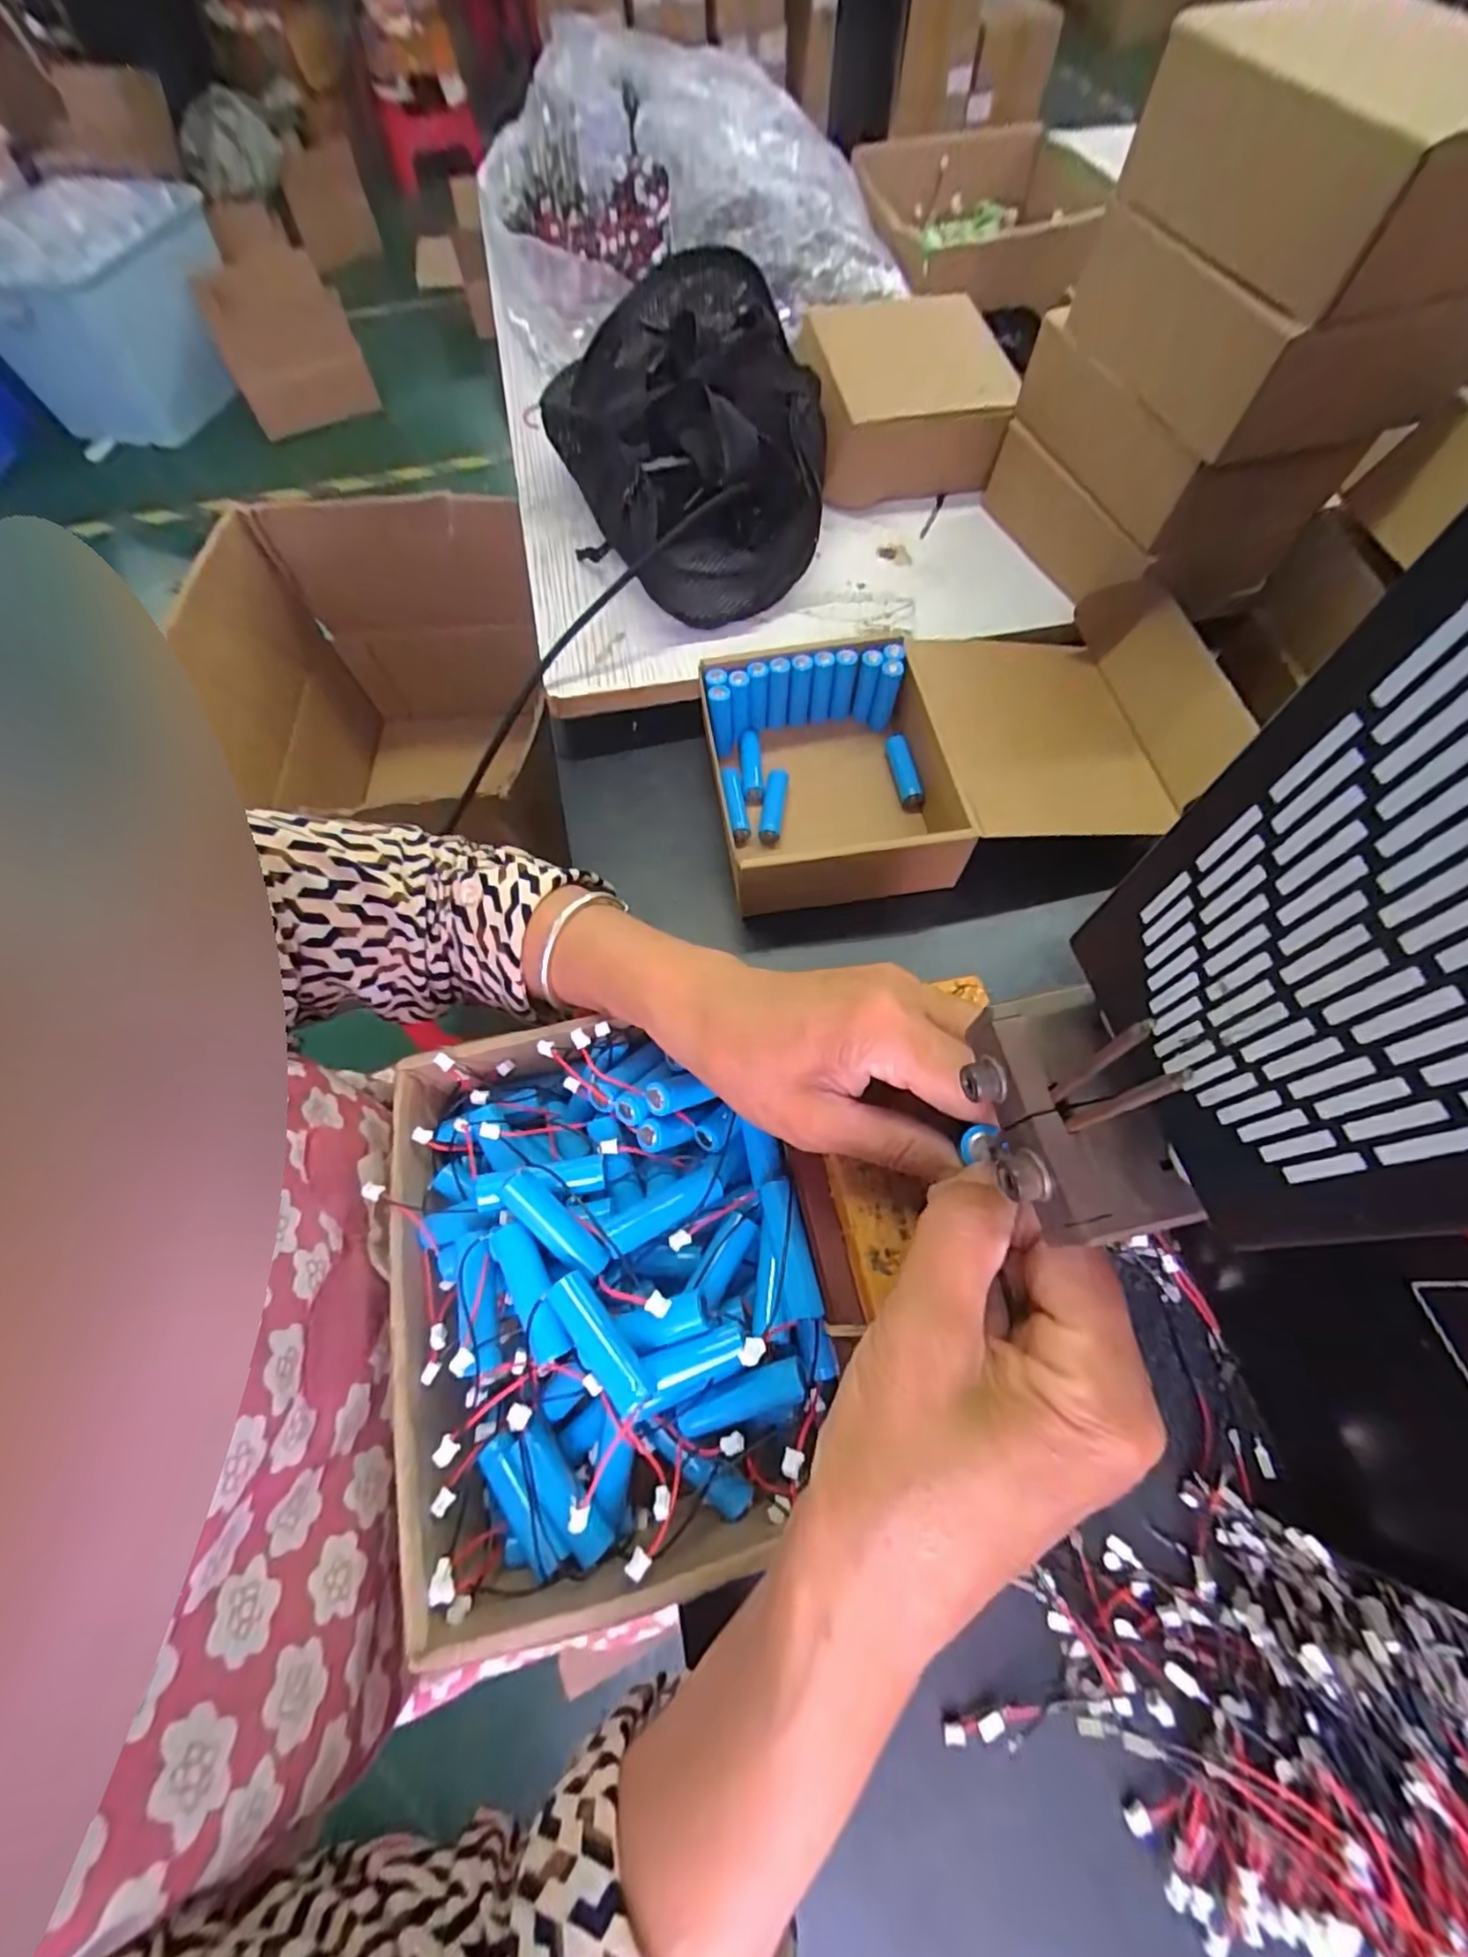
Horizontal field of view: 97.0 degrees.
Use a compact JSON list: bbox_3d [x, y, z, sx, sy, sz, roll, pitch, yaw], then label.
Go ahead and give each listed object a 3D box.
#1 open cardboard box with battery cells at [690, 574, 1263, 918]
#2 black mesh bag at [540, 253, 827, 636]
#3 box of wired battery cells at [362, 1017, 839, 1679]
[{"bbox_3d":[0.131,-0.138,0.415,0.283,0.070,0.169,-10,68,-1],"label":"open cardboard box with battery cells"},{"bbox_3d":[-0.036,-0.398,0.461,0.172,0.085,0.315,-7,68,0],"label":"black mesh bag"},{"bbox_3d":[-0.055,0.118,0.261,0.167,0.060,0.203,-11,68,-1],"label":"box of wired battery cells"}]

